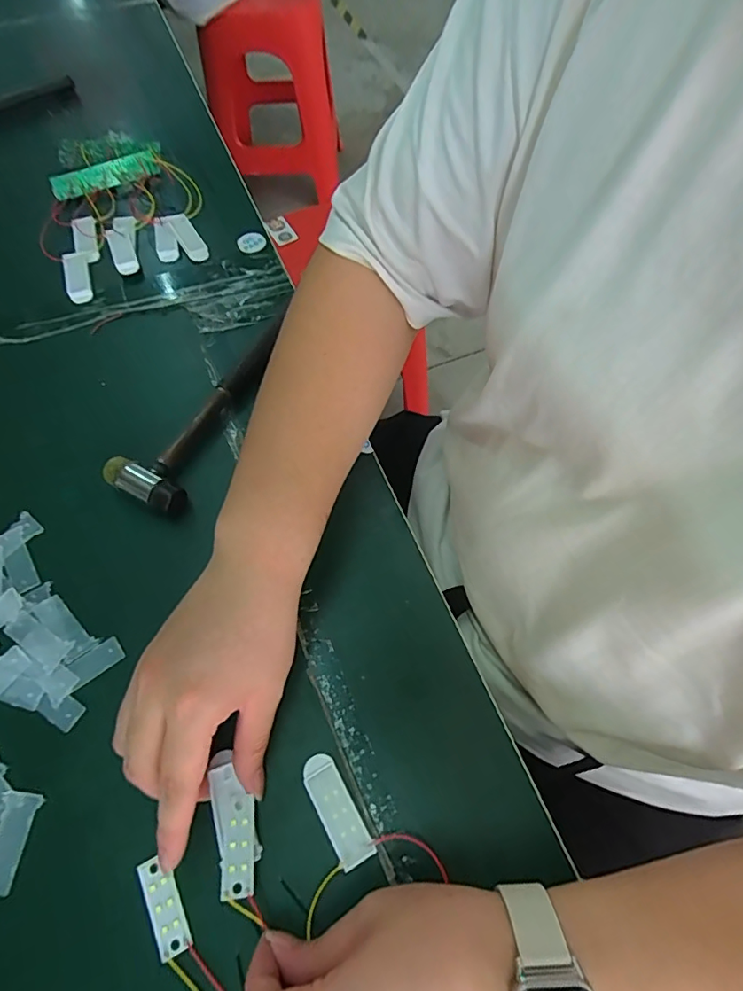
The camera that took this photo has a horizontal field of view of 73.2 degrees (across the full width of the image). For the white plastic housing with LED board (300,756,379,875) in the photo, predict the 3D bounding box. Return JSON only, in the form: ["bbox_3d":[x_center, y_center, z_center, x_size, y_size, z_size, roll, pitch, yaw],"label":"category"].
[{"bbox_3d":[-0.020,0.179,0.286,0.021,0.006,0.057,-27,68,-13],"label":"white plastic housing with LED board"}]

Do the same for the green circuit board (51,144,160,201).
[{"bbox_3d":[-0.271,-0.333,0.514,0.112,0.014,0.028,-27,68,-13],"label":"green circuit board"}]

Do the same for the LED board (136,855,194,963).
[{"bbox_3d":[-0.112,0.221,0.269,0.018,0.004,0.045,-30,67,-14],"label":"LED board"}]

